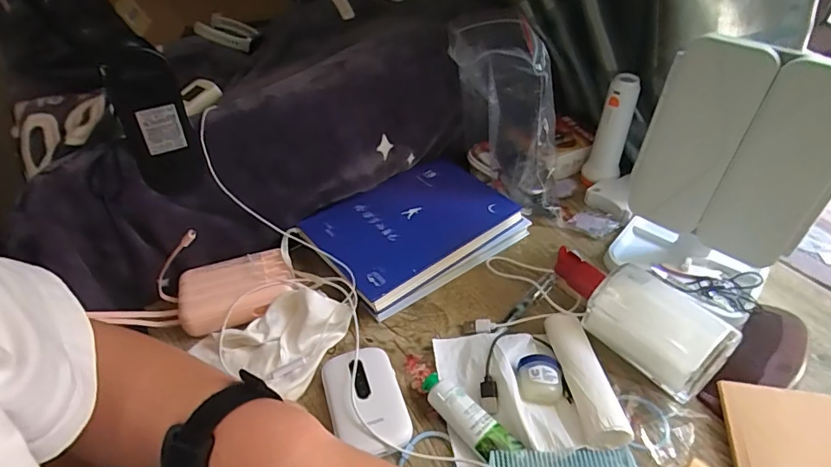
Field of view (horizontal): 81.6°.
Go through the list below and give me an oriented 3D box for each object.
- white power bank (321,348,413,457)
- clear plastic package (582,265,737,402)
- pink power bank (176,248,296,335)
[{"bbox_3d":[-0.041,0.138,0.396,0.059,0.020,0.093,-13,43,-13],"label":"white power bank"},{"bbox_3d":[0.201,0.081,0.408,0.062,0.066,0.105,-27,48,-26],"label":"clear plastic package"},{"bbox_3d":[-0.175,0.056,0.471,0.106,0.026,0.067,-14,44,-14],"label":"pink power bank"}]

